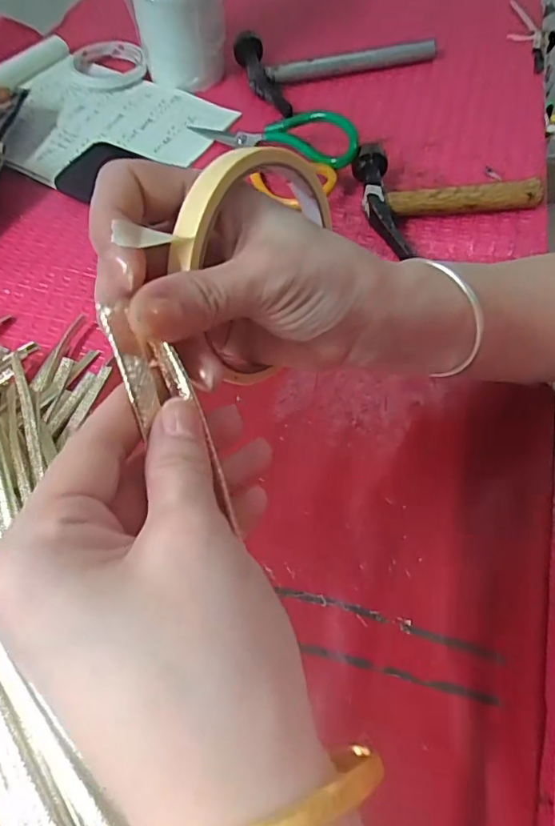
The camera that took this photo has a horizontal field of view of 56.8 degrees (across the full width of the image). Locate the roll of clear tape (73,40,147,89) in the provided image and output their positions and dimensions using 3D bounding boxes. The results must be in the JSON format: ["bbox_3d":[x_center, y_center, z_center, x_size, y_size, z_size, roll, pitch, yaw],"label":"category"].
[{"bbox_3d":[-0.198,-0.413,0.606,0.080,0.022,0.080,-17,61,-6],"label":"roll of clear tape"}]

